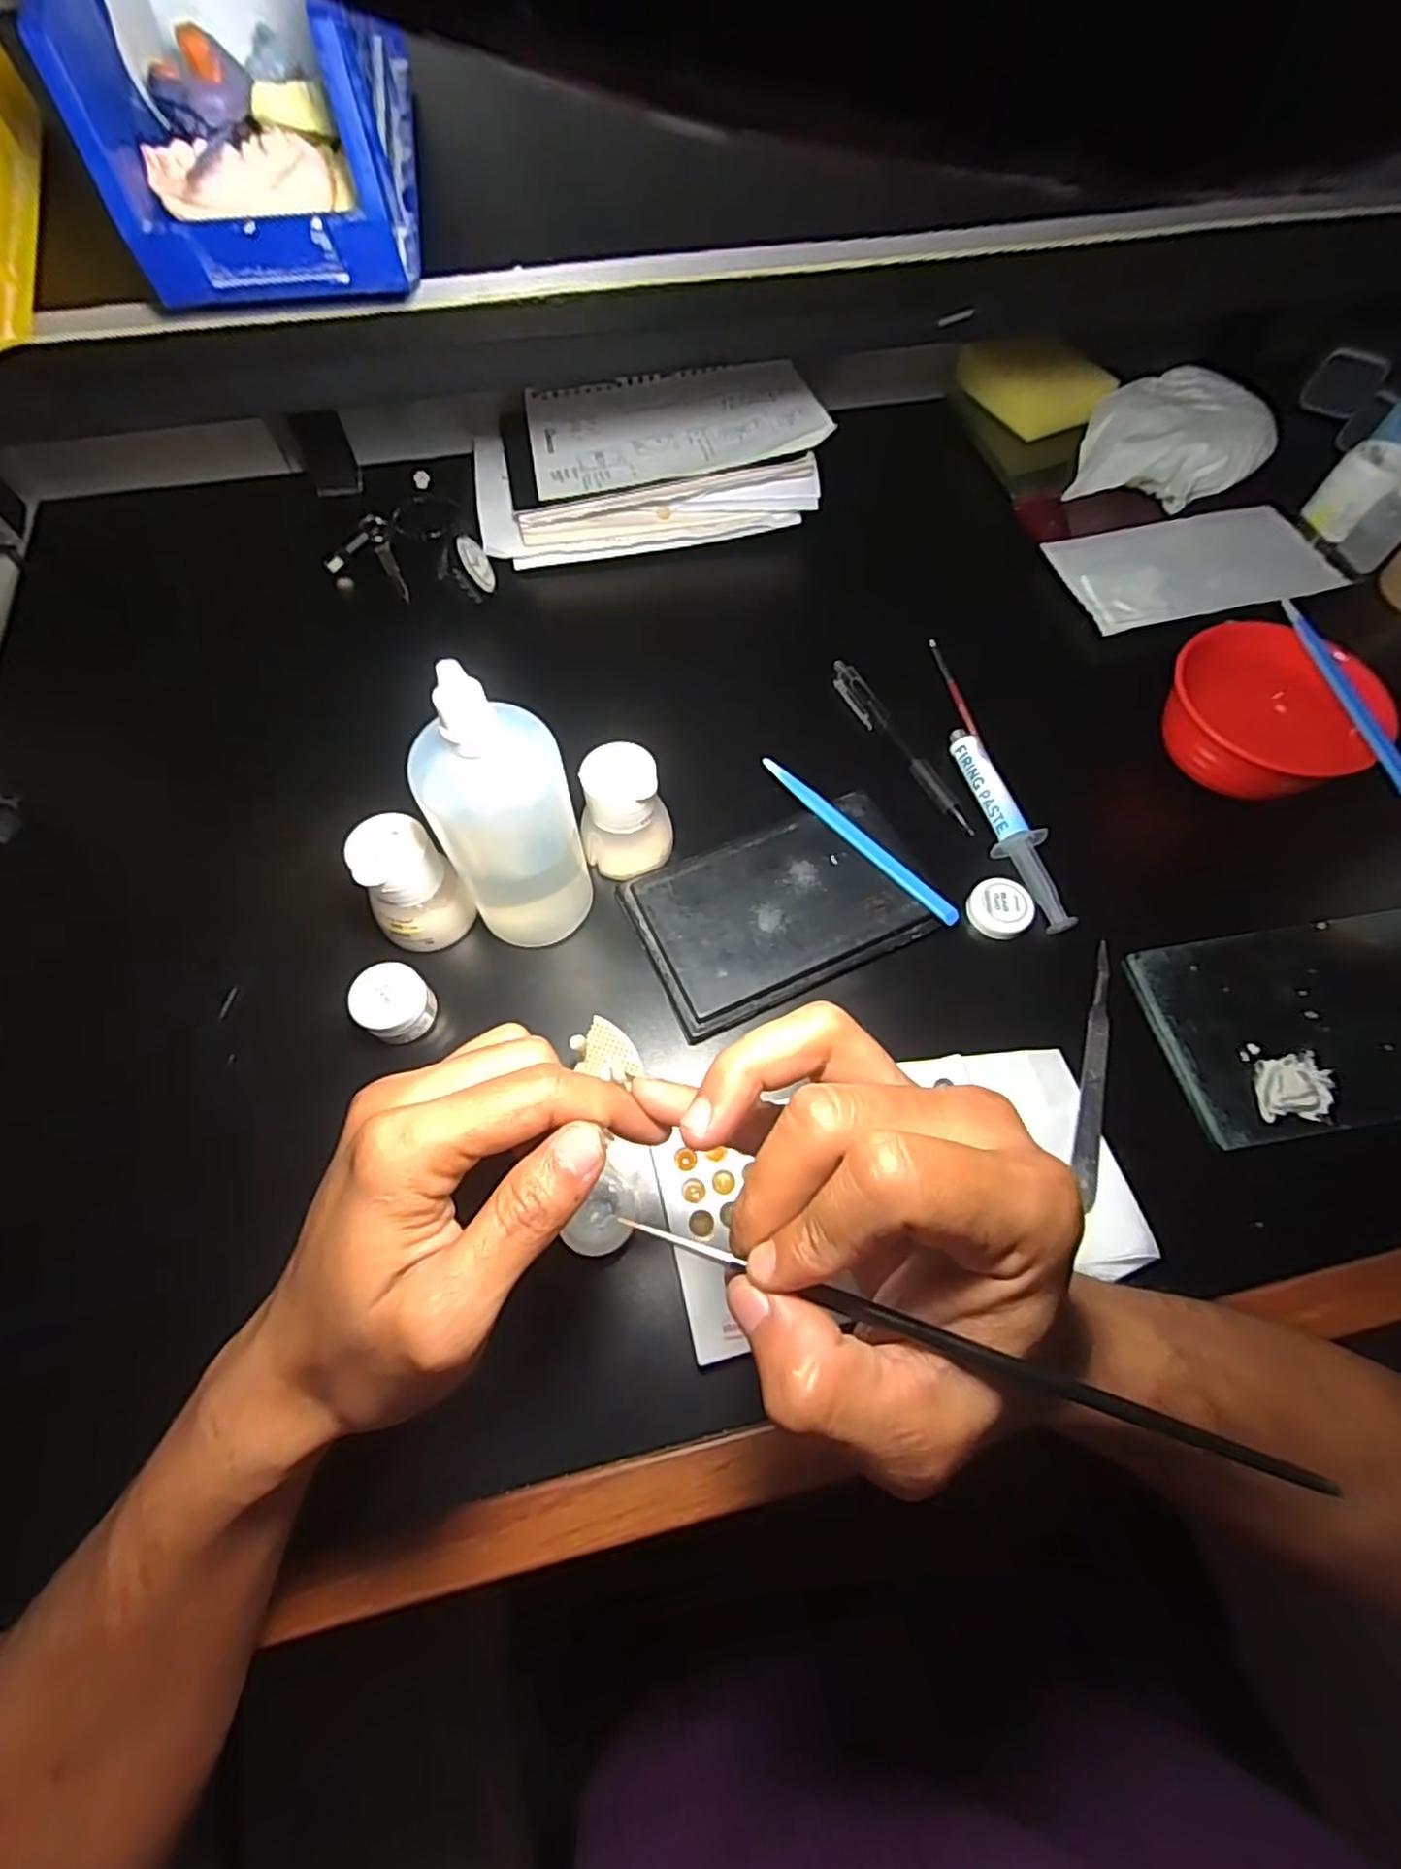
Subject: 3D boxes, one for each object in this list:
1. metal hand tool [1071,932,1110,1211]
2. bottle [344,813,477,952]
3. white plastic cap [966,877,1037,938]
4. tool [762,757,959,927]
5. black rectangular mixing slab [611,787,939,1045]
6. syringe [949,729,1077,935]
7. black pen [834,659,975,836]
[{"bbox_3d":[0.191,0.062,0.337,0.012,0.005,0.130,17,68,6],"label":"metal hand tool"},{"bbox_3d":[-0.143,-0.024,0.342,0.043,0.058,0.043,-36,72,-15],"label":"bottle"},{"bbox_3d":[0.160,-0.014,0.373,0.032,0.009,0.033,0,67,-1],"label":"white plastic cap"},{"bbox_3d":[0.085,-0.054,0.380,0.011,0.007,0.137,-39,73,-16],"label":"tool"},{"bbox_3d":[0.045,-0.018,0.367,0.154,0.007,0.094,-23,69,-11],"label":"black rectangular mixing slab"},{"bbox_3d":[0.173,-0.064,0.390,0.022,0.013,0.137,-10,68,-5],"label":"syringe"},{"bbox_3d":[0.118,-0.116,0.424,0.013,0.014,0.144,-23,69,-11],"label":"black pen"}]

